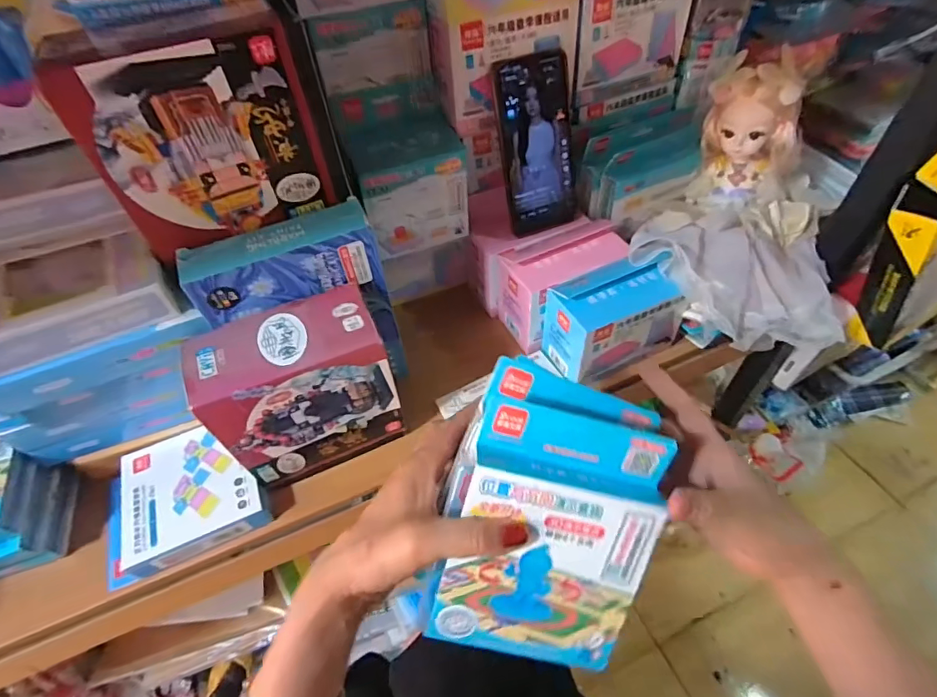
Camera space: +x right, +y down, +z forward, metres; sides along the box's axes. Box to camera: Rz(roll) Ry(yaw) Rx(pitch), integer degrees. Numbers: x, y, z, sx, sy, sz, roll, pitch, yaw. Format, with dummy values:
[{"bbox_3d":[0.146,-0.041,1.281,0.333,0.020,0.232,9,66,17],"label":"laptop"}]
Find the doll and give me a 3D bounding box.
[{"bbox_3d":[0.270,-0.140,0.452,0.175,0.169,0.214,14,51,15],"label":"doll"}]

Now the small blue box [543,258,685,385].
[{"bbox_3d":[0.146,-0.034,0.482,0.119,0.095,0.065,-21,51,-14],"label":"small blue box"}]

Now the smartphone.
[{"bbox_3d":[0.072,-0.199,0.479,0.083,0.164,0.013,-21,33,-10],"label":"smartphone"}]

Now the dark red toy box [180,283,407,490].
[{"bbox_3d":[-0.138,0.037,0.412,0.136,0.146,0.065,-21,51,-15],"label":"dark red toy box"}]

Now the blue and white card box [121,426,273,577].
[{"bbox_3d":[-0.247,0.128,0.433,0.115,0.032,0.108,-20,51,-13],"label":"blue and white card box"}]

